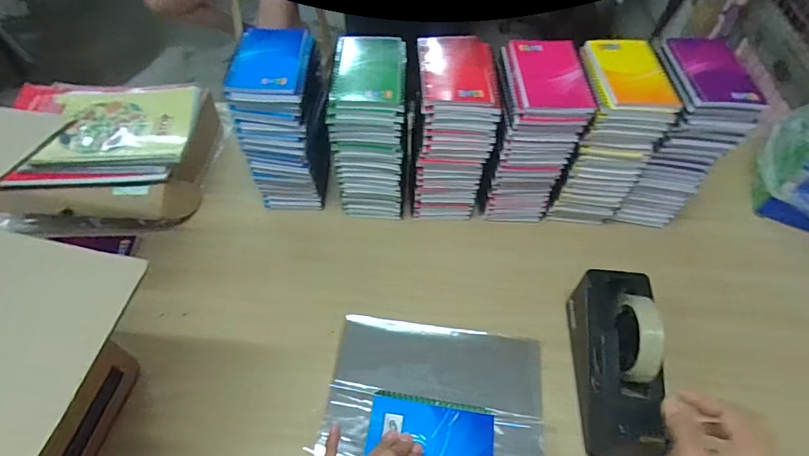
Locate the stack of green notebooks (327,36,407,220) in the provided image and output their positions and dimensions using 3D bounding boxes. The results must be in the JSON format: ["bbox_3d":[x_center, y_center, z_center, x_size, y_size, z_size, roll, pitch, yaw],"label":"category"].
[{"bbox_3d":[-0.047,-0.134,0.651,0.090,0.228,0.135,2,53,0],"label":"stack of green notebooks"}]

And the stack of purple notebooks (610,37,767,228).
[{"bbox_3d":[0.382,-0.126,0.646,0.102,0.253,0.119,1,53,0],"label":"stack of purple notebooks"}]

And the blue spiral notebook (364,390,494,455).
[{"bbox_3d":[0.026,0.224,0.464,0.130,0.011,0.089,7,53,4],"label":"blue spiral notebook"}]

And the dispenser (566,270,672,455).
[{"bbox_3d":[0.245,0.147,0.509,0.076,0.109,0.209,9,53,5],"label":"dispenser"}]

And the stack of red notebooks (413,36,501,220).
[{"bbox_3d":[0.065,-0.136,0.656,0.100,0.237,0.139,1,53,0],"label":"stack of red notebooks"}]

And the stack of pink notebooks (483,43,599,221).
[{"bbox_3d":[0.171,-0.122,0.631,0.102,0.230,0.128,2,53,1],"label":"stack of pink notebooks"}]

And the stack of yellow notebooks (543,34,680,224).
[{"bbox_3d":[0.275,-0.124,0.634,0.104,0.230,0.130,1,53,0],"label":"stack of yellow notebooks"}]

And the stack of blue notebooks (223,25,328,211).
[{"bbox_3d":[-0.170,-0.142,0.639,0.098,0.230,0.135,1,53,0],"label":"stack of blue notebooks"}]

